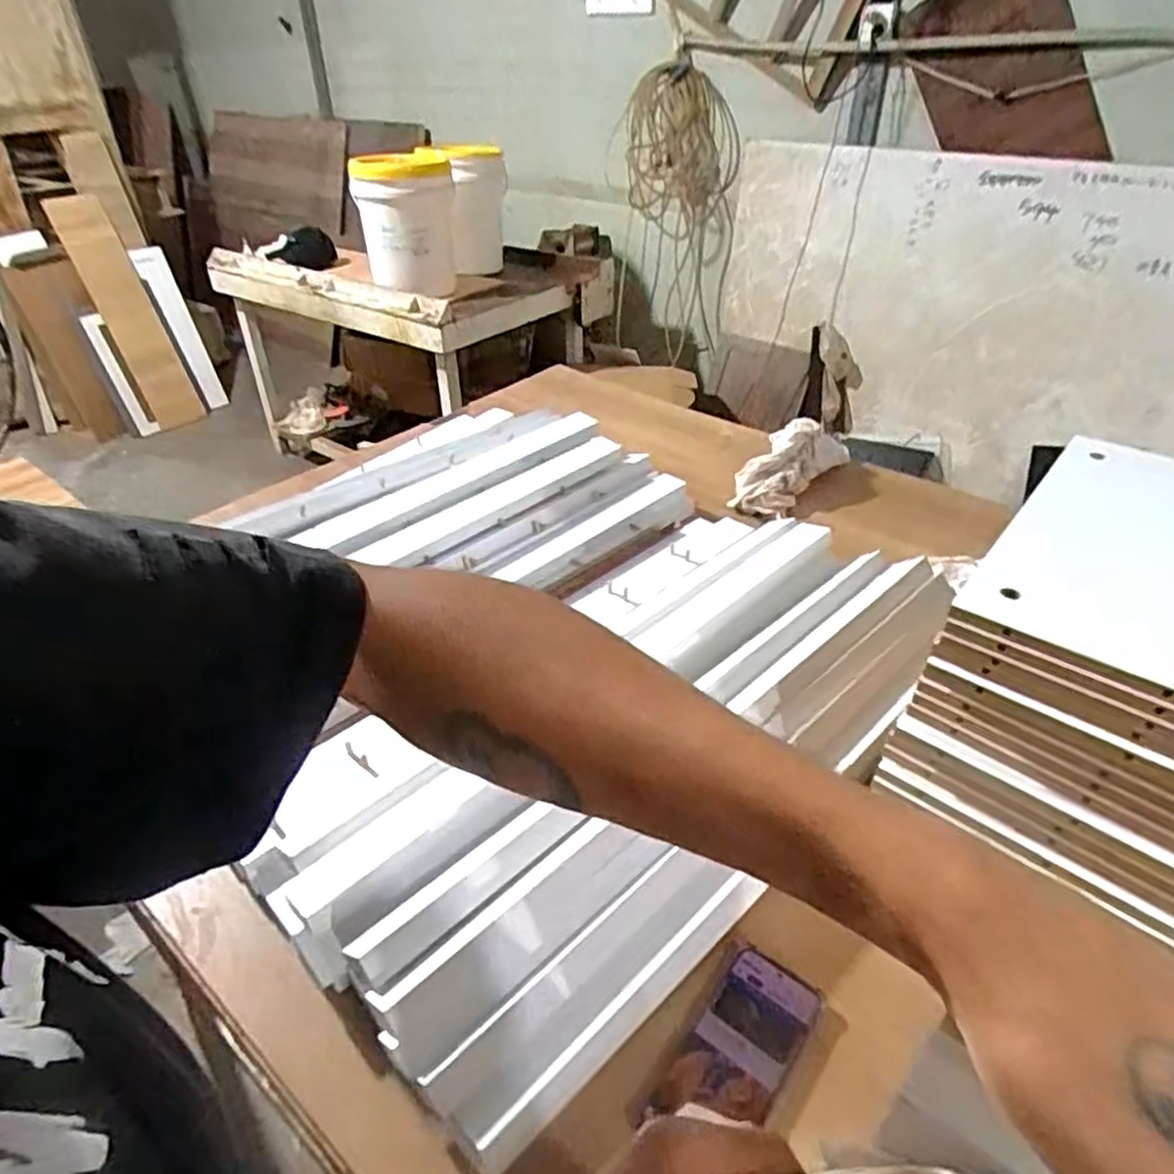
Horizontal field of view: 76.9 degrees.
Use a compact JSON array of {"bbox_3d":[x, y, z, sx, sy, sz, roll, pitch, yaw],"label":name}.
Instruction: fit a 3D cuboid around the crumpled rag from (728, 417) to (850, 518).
[{"bbox_3d":[0.355,-0.220,1.268,0.095,0.089,0.286,29,46,34],"label":"crumpled rag"}]

